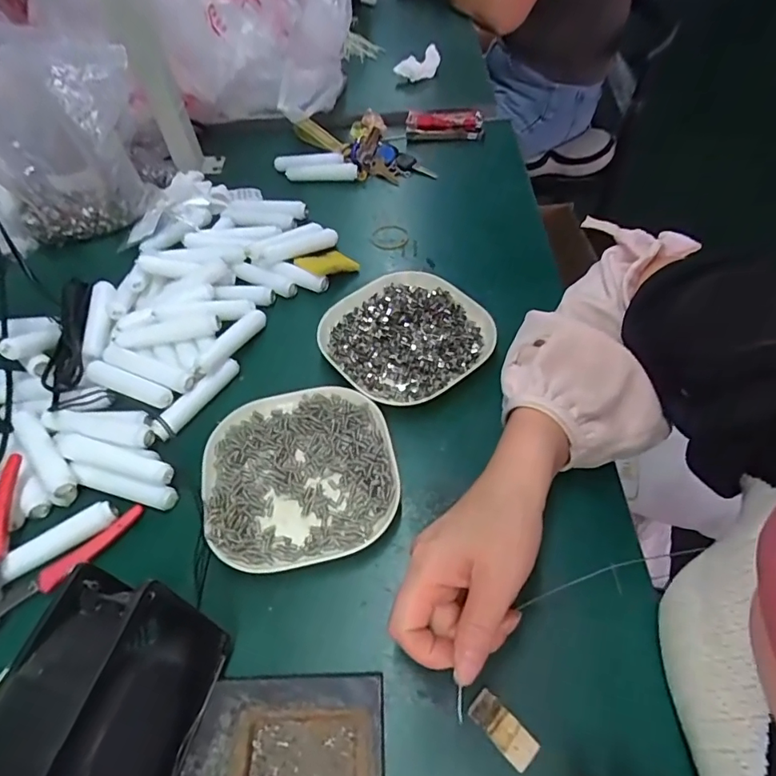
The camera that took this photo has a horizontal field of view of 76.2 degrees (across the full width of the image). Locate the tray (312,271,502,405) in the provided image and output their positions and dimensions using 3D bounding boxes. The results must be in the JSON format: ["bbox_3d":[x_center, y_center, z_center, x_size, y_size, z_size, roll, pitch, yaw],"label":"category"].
[{"bbox_3d":[0.014,-0.048,0.453,0.140,0.019,0.137,-37,63,-24],"label":"tray"}]

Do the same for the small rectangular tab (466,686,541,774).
[{"bbox_3d":[0.066,0.194,0.281,0.018,0.004,0.039,-36,63,-24],"label":"small rectangular tab"}]

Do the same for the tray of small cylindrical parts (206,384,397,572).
[{"bbox_3d":[-0.067,0.062,0.375,0.138,0.019,0.138,-10,56,-8],"label":"tray of small cylindrical parts"}]

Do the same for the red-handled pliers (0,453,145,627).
[{"bbox_3d":[-0.250,0.116,0.347,0.099,0.008,0.108,23,64,-2],"label":"red-handled pliers"}]

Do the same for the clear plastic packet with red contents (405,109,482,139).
[{"bbox_3d":[0.076,-0.354,0.665,0.100,0.025,0.035,2,55,0],"label":"clear plastic packet with red contents"}]

